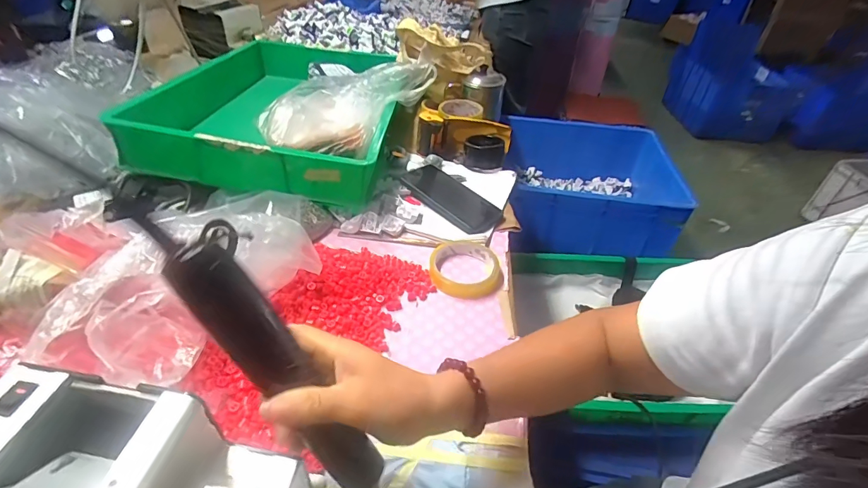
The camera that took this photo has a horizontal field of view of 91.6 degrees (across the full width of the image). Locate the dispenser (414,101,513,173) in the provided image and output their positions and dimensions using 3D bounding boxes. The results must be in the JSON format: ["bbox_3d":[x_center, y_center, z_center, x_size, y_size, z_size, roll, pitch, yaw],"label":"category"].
[{"bbox_3d":[0.052,-0.193,0.770,0.162,0.091,0.080,12,41,10],"label":"dispenser"}]

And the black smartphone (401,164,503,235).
[{"bbox_3d":[0.023,-0.074,0.651,0.077,0.016,0.160,-27,49,-32],"label":"black smartphone"}]

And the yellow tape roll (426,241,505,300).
[{"bbox_3d":[0.043,0.029,0.543,0.093,0.021,0.089,3,41,-2],"label":"yellow tape roll"}]

